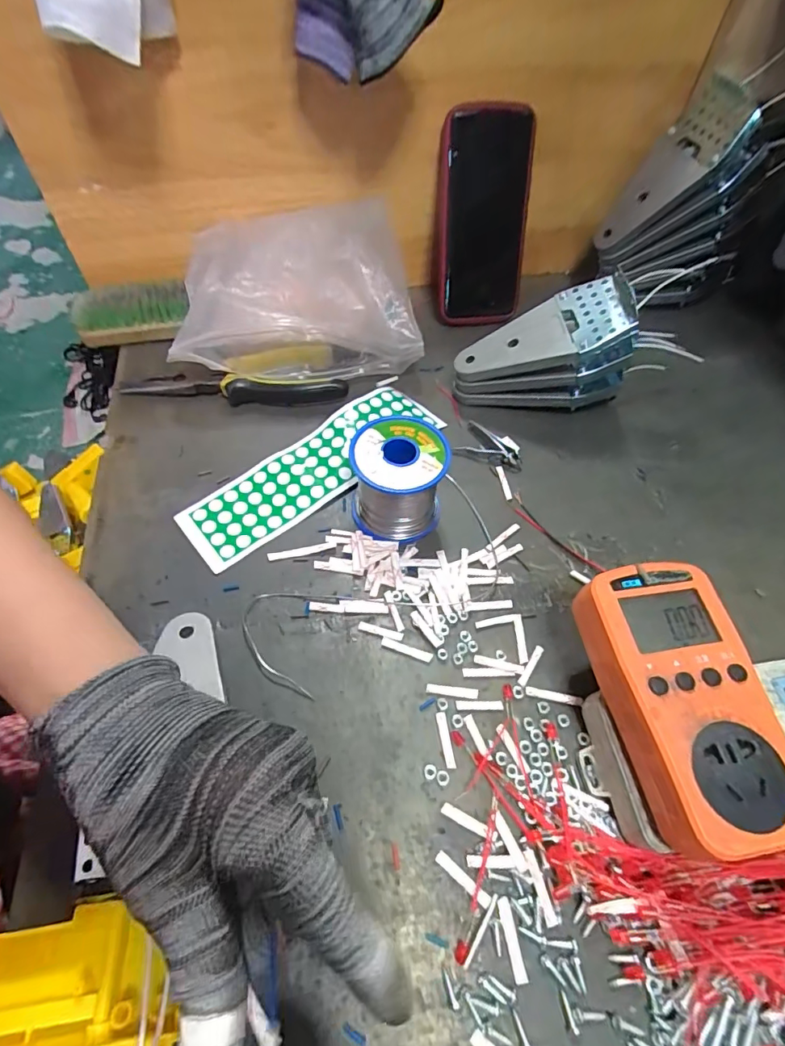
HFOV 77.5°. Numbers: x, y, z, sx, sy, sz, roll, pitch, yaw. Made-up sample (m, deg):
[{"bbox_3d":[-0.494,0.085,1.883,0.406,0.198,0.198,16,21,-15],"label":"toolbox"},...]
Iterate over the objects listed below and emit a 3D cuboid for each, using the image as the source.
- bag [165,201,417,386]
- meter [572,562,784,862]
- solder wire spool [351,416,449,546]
[{"bbox_3d":[-0.083,-0.193,0.423,0.197,0.093,0.136,-8,56,-8],"label":"bag"},{"bbox_3d":[0.139,0.084,0.236,0.072,0.031,0.125,-6,57,-6],"label":"meter"},{"bbox_3d":[0.004,-0.030,0.344,0.065,0.062,0.064,5,55,1],"label":"solder wire spool"}]

